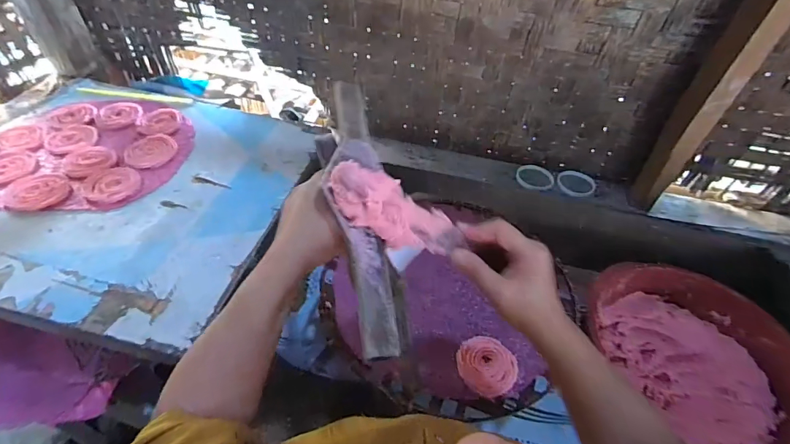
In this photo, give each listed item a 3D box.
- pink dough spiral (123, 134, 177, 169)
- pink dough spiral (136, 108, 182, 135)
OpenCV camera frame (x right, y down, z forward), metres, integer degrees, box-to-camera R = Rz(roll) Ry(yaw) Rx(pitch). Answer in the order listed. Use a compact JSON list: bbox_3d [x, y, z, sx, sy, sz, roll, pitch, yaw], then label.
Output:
[{"bbox_3d":[-0.453,-0.133,0.753,0.086,0.004,0.096,-17,52,-20],"label":"pink dough spiral"},{"bbox_3d":[-0.474,-0.204,0.819,0.080,0.004,0.095,-10,50,-14],"label":"pink dough spiral"}]

